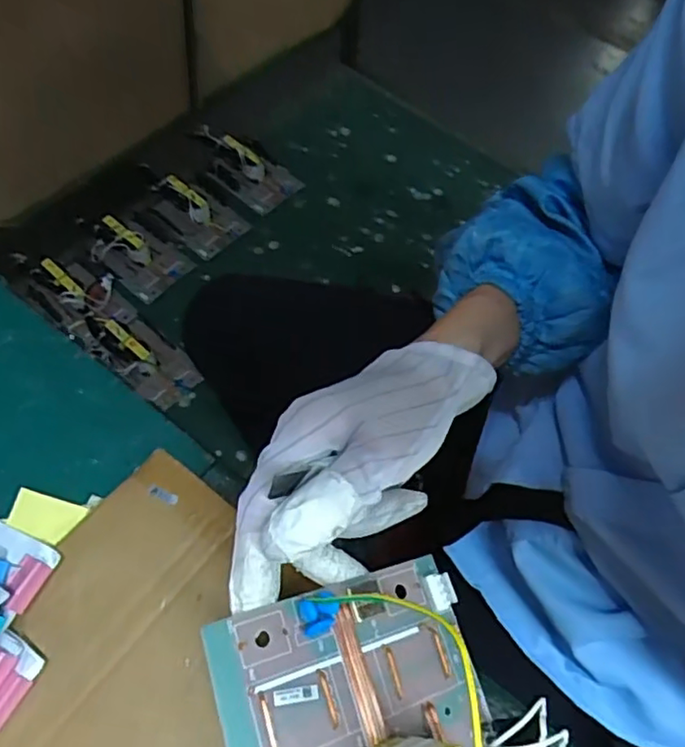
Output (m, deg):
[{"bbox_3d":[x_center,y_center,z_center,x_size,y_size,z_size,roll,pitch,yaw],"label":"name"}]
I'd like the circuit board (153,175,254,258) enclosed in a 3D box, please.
[{"bbox_3d":[-0.255,-0.291,1.081,0.110,0.059,0.166,-39,68,-21],"label":"circuit board"}]

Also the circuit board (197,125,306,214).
[{"bbox_3d":[-0.177,-0.390,1.126,0.187,0.056,0.116,39,67,19],"label":"circuit board"}]

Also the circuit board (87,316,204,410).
[{"bbox_3d":[-0.315,-0.033,0.941,0.190,0.056,0.103,36,66,18],"label":"circuit board"}]

